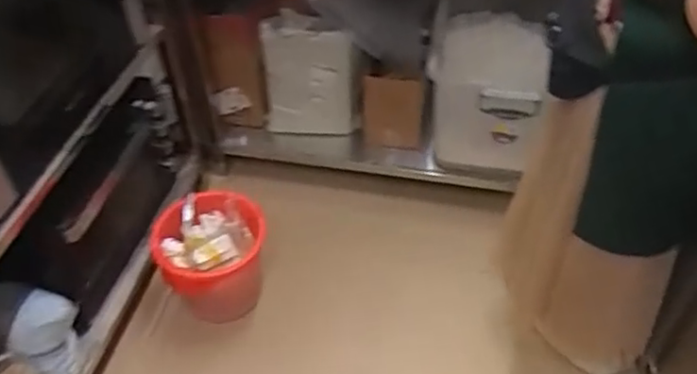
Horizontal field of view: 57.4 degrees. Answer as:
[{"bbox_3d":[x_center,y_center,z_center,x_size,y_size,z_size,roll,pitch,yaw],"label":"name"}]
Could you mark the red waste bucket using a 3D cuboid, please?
[{"bbox_3d":[-0.349,0.180,1.642,0.266,0.213,0.246,0,45,0],"label":"red waste bucket"}]

